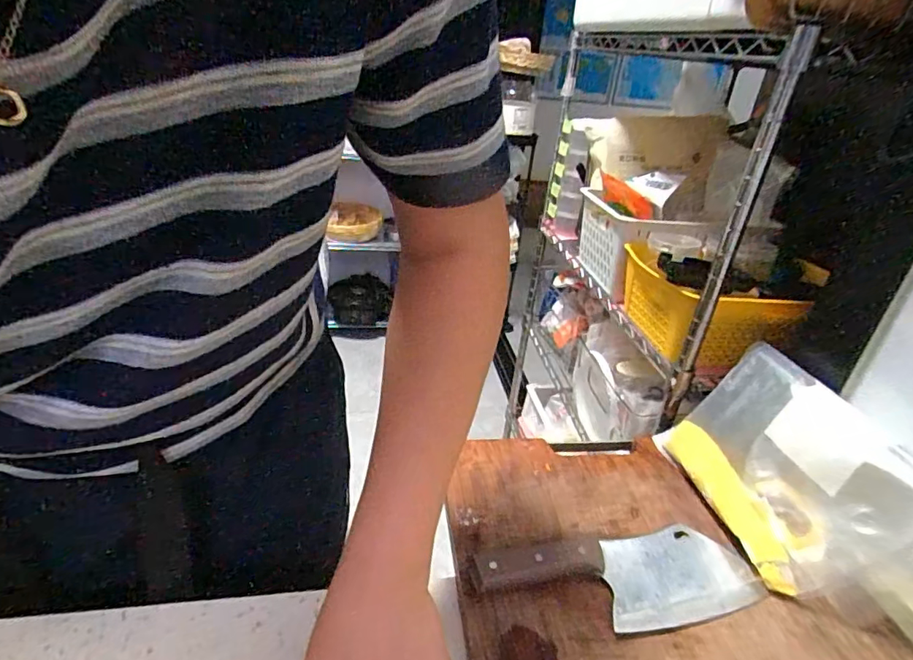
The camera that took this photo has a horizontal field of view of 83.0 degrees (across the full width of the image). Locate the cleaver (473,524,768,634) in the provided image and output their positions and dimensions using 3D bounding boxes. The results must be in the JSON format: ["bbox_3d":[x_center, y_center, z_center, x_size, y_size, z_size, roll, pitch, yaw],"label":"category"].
[{"bbox_3d":[0.138,0.209,0.434,0.234,0.015,0.084,-3,30,-12],"label":"cleaver"}]

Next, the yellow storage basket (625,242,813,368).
[{"bbox_3d":[0.300,-0.028,0.659,0.124,0.095,0.224,-3,29,-18],"label":"yellow storage basket"}]

